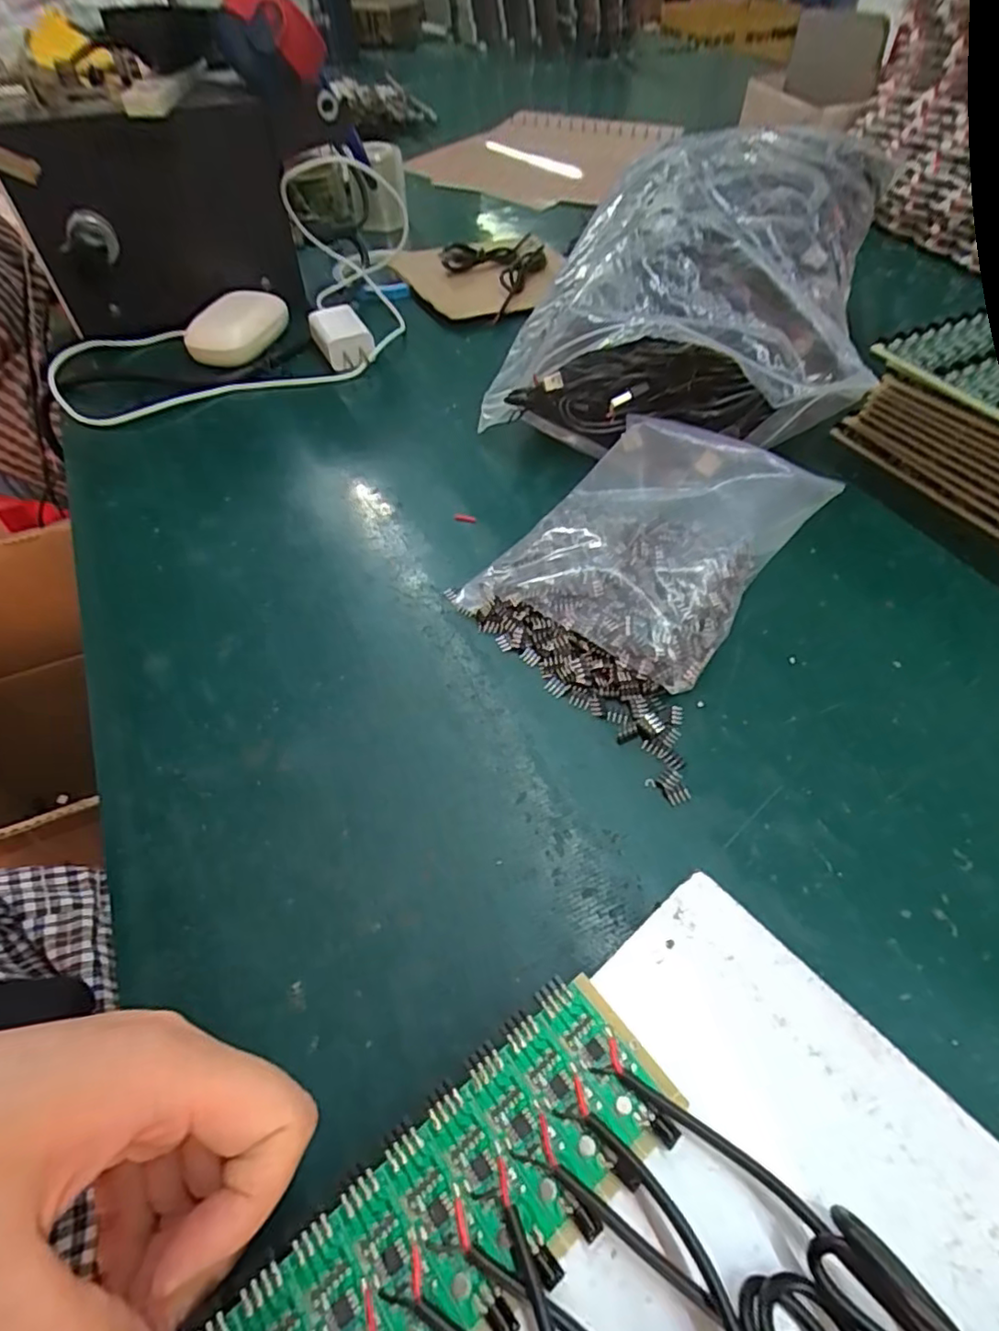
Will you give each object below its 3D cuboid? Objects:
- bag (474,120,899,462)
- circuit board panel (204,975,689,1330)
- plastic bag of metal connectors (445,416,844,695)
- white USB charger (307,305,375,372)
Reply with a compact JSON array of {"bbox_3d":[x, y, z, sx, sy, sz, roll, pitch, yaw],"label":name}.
[{"bbox_3d":[0.130,-0.261,0.416,0.217,0.119,0.272,14,54,12],"label":"bag"},{"bbox_3d":[-0.016,0.139,0.145,0.137,0.007,0.044,-34,59,-22],"label":"circuit board panel"},{"bbox_3d":[0.078,-0.066,0.324,0.124,0.037,0.175,33,60,23],"label":"plastic bag of metal connectors"},{"bbox_3d":[-0.122,-0.252,0.466,0.038,0.026,0.049,-24,56,-16],"label":"white USB charger"}]

